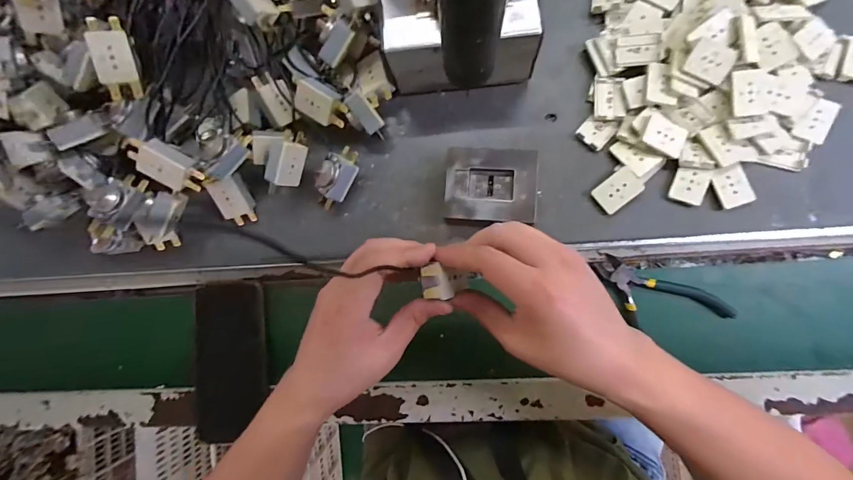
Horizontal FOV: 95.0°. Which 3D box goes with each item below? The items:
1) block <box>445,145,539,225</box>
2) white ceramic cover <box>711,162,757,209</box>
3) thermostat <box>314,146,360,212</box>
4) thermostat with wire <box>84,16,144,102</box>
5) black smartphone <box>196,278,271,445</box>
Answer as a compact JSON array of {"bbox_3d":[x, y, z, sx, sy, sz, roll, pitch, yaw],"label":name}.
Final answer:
[{"bbox_3d":[0.058,-0.047,0.356,0.079,0.028,0.065,3,87,6],"label":"block"},{"bbox_3d":[0.267,-0.047,0.341,0.028,0.006,0.036,-18,85,5],"label":"white ceramic cover"},{"bbox_3d":[-0.084,-0.059,0.363,0.030,0.027,0.058,33,91,7],"label":"thermostat"},{"bbox_3d":[-0.257,-0.149,0.322,0.018,0.032,0.061,9,112,34],"label":"thermostat with wire"},{"bbox_3d":[-0.208,0.125,0.410,0.070,0.013,0.160,-1,87,6],"label":"black smartphone"}]

